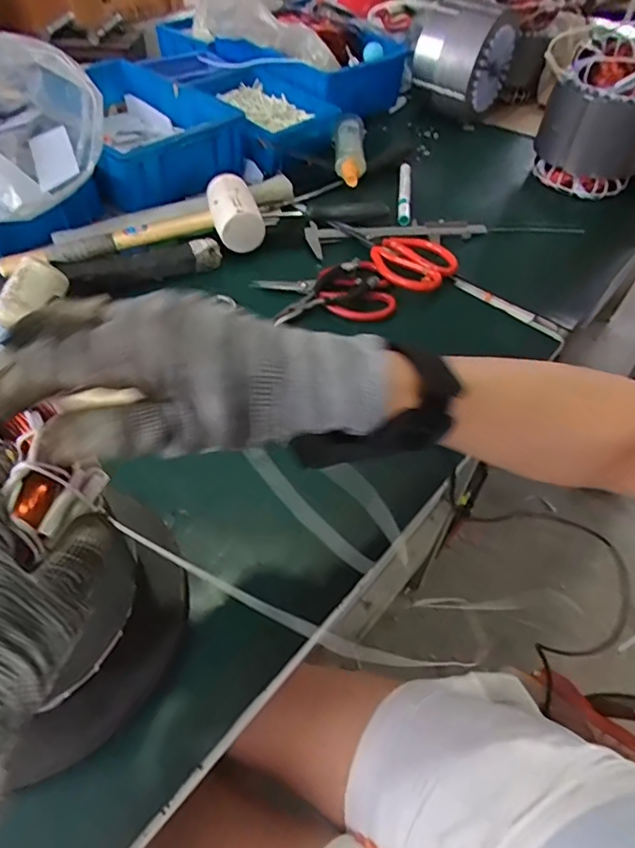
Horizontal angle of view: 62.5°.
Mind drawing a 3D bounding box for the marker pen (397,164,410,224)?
[{"bbox_3d":[0.118,-0.312,0.707,0.016,0.016,0.135,6,51,3],"label":"marker pen"}]

